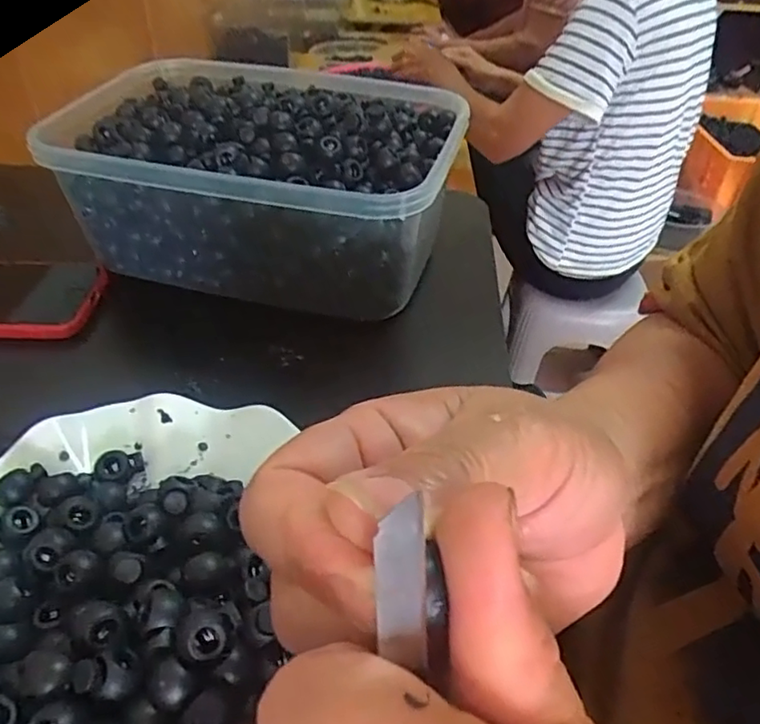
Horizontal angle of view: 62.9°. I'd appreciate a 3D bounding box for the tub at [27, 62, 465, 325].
[{"bbox_3d":[-0.078,-0.119,0.403,0.245,0.103,0.162,13,41,10],"label":"tub"}]

